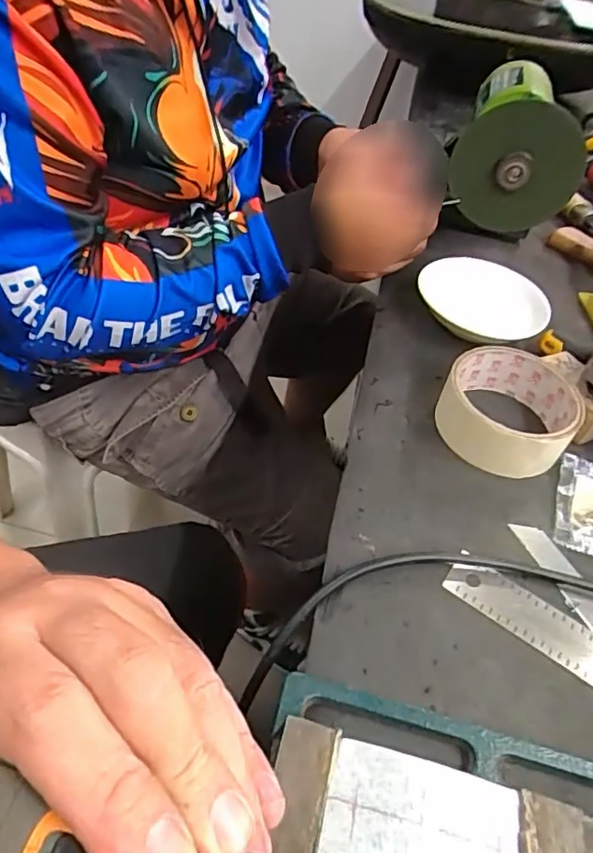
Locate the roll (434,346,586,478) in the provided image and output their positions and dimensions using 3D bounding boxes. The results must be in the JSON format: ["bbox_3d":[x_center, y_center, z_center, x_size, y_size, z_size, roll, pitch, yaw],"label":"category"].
[{"bbox_3d":[0.139,-0.012,0.379,0.085,0.034,0.083,4,47,-4],"label":"roll"}]

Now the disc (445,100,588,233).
[{"bbox_3d":[0.183,-0.212,0.476,0.105,0.098,0.022,5,45,-8],"label":"disc"}]

